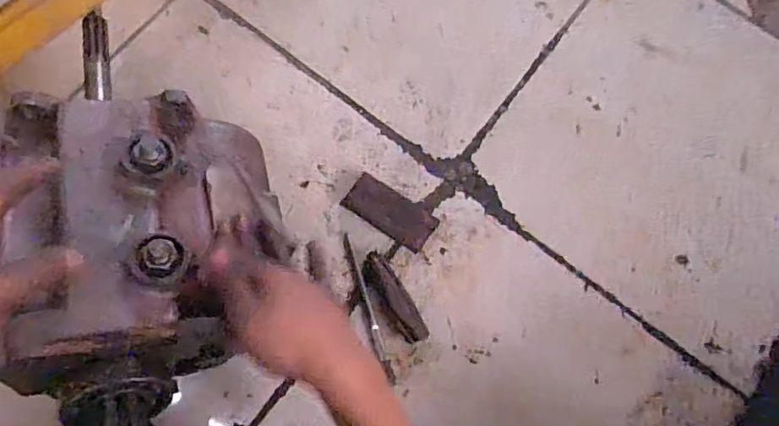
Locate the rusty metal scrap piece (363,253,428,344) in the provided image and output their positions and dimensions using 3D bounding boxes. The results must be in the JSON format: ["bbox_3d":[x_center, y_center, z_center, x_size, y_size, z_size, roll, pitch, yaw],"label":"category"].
[{"bbox_3d":[0.002,0.092,0.585,0.036,0.015,0.103,-31,80,-8],"label":"rusty metal scrap piece"}]

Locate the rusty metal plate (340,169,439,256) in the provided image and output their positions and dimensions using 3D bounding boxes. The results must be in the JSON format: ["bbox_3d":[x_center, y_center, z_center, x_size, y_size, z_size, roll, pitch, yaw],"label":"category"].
[{"bbox_3d":[0.001,-0.002,0.605,0.100,0.009,0.046,34,78,6],"label":"rusty metal plate"}]

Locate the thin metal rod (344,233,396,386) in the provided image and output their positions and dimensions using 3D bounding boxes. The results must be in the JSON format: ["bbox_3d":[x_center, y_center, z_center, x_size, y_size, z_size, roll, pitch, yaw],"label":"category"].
[{"bbox_3d":[-0.025,0.102,0.590,0.013,0.005,0.164,-18,78,-6],"label":"thin metal rod"}]

